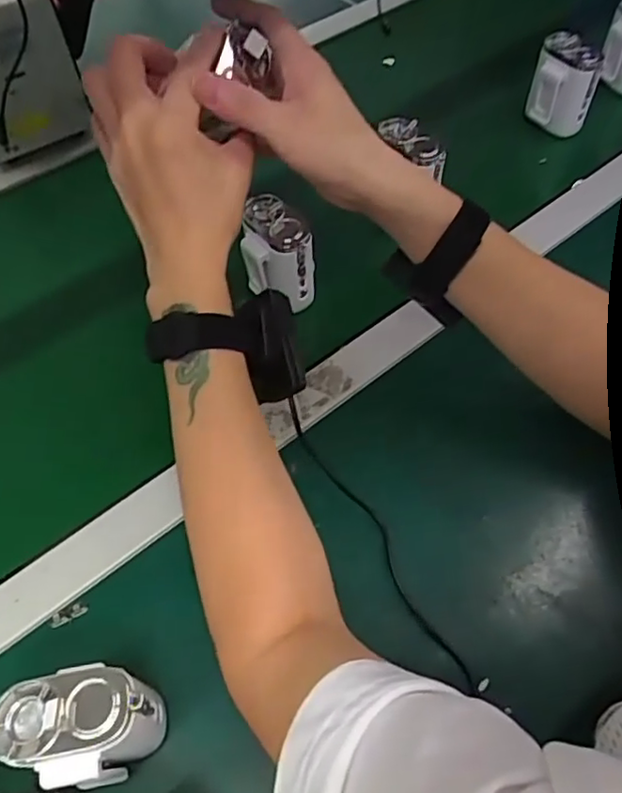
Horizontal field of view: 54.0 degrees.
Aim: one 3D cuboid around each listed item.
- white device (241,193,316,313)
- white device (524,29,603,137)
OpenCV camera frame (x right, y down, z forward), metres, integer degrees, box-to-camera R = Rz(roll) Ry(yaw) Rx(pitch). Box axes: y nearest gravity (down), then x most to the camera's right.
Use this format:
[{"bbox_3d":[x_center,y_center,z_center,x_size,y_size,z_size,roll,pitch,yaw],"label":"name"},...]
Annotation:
[{"bbox_3d":[-0.030,-0.119,0.517,0.043,0.080,0.062,-34,61,-18],"label":"white device"},{"bbox_3d":[0.264,-0.329,0.645,0.037,0.083,0.064,-29,60,-16],"label":"white device"}]

